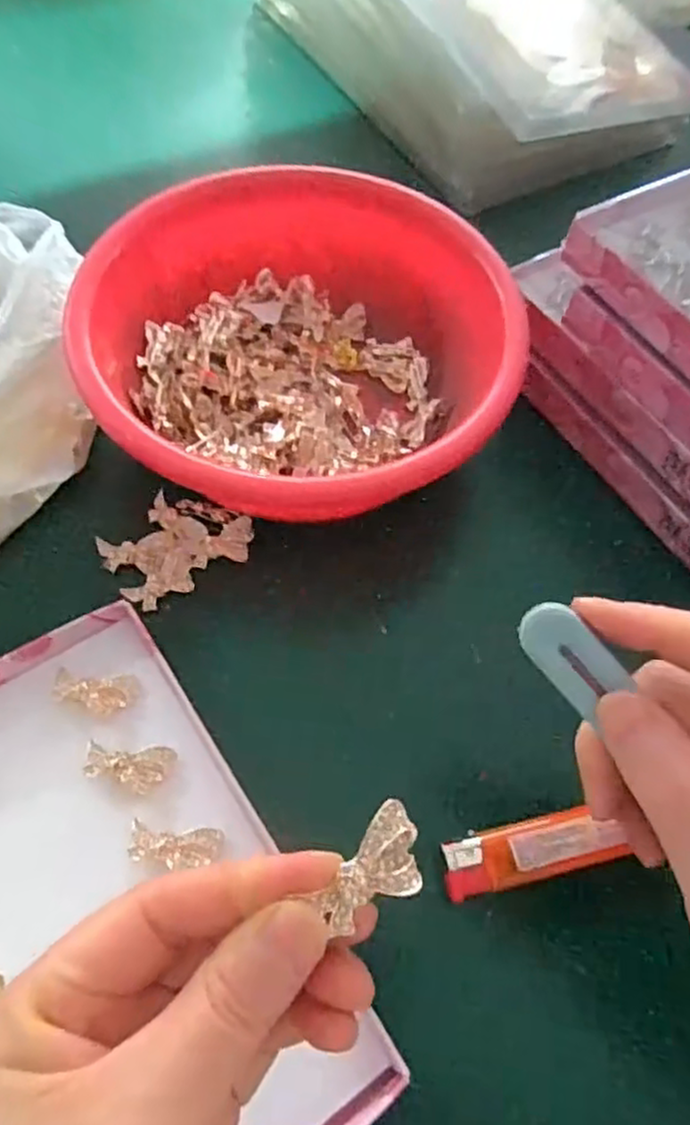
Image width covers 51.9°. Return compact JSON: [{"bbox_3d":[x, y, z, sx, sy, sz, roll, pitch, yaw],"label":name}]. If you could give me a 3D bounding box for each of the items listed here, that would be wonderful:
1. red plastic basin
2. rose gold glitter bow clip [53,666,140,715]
[{"bbox_3d":[-0.022,-0.094,0.330,0.178,0.062,0.172,2,62,-4],"label":"red plastic basin"},{"bbox_3d":[-0.094,0.048,0.267,0.030,0.004,0.017,3,62,-4],"label":"rose gold glitter bow clip"}]

